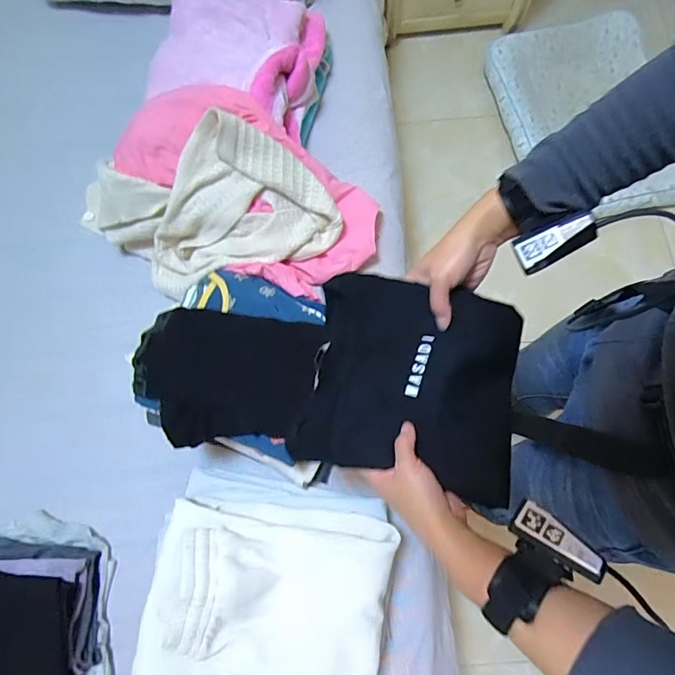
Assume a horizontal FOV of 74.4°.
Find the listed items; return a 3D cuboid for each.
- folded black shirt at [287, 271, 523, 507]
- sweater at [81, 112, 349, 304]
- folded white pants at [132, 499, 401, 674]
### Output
[{"bbox_3d":[0.074,0.042,0.488,0.223,0.070,0.216,12,77,4],"label":"folded black shirt"},{"bbox_3d":[-0.239,-0.216,0.800,0.451,0.165,0.220,-20,78,-6],"label":"sweater"},{"bbox_3d":[-0.096,0.368,0.635,0.334,0.075,0.274,11,77,4],"label":"folded white pants"}]

